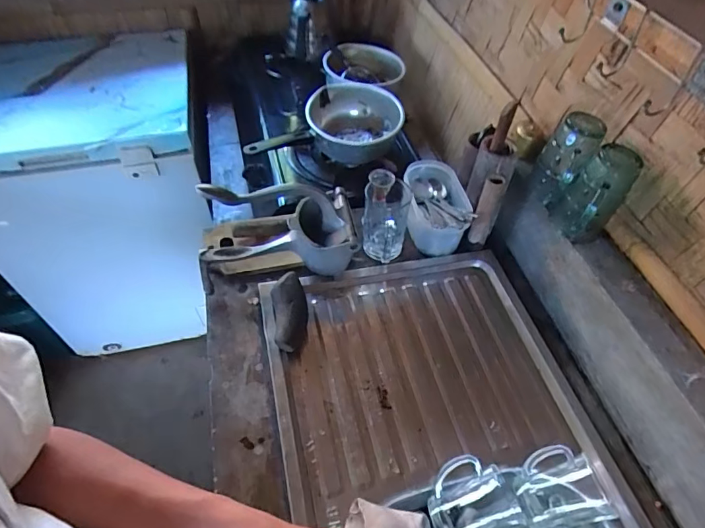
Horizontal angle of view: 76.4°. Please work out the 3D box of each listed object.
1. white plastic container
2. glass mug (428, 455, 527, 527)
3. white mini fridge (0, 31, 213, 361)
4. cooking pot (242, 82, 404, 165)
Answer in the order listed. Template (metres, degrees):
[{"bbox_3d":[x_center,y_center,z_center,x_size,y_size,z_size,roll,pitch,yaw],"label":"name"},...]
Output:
[{"bbox_3d":[0.147,-0.101,0.798,0.110,0.084,0.174,6,50,0],"label":"white plastic container"},{"bbox_3d":[0.145,0.286,0.541,0.101,0.068,0.086,-14,53,-14],"label":"glass mug"},{"bbox_3d":[-0.751,-0.214,1.420,0.597,0.794,0.603,-9,52,-9],"label":"white mini fridge"},{"bbox_3d":[-0.057,-0.283,0.927,0.316,0.083,0.202,-8,51,-11],"label":"cooking pot"}]

